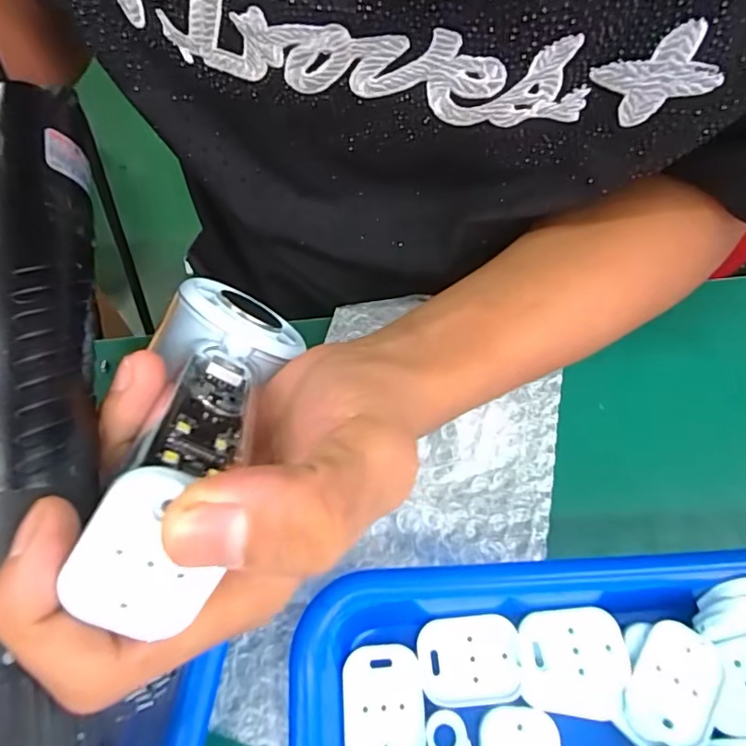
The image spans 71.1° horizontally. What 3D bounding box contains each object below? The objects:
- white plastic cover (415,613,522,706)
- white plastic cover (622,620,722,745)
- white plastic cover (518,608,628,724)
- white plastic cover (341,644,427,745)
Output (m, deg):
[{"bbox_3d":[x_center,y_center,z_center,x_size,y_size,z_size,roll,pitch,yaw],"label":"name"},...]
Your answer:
[{"bbox_3d":[0.037,0.110,0.201,0.038,0.004,0.030,-3,64,-3],"label":"white plastic cover"},{"bbox_3d":[0.112,0.117,0.195,0.028,0.009,0.040,31,67,13],"label":"white plastic cover"},{"bbox_3d":[0.076,0.110,0.199,0.039,0.004,0.036,2,64,-1],"label":"white plastic cover"},{"bbox_3d":[0.004,0.124,0.194,0.030,0.004,0.039,-3,64,-3],"label":"white plastic cover"}]

